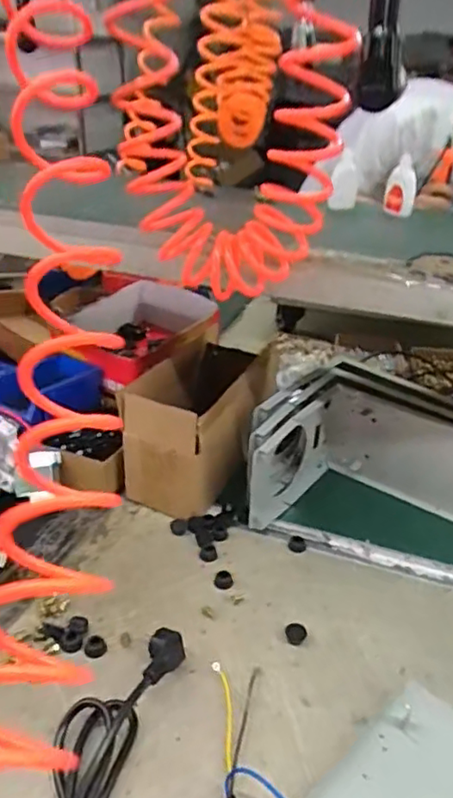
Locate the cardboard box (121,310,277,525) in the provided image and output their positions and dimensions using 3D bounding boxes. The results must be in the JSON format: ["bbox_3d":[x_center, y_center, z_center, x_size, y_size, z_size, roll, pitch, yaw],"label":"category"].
[{"bbox_3d":[-0.039,0.024,0.951,0.186,0.180,0.287,14,33,16],"label":"cardboard box"}]

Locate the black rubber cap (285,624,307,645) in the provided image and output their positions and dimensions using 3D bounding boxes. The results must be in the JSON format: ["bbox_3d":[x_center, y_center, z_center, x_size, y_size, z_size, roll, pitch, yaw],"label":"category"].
[{"bbox_3d":[0.082,0.275,0.710,0.025,0.012,0.026,3,31,-2],"label":"black rubber cap"}]

